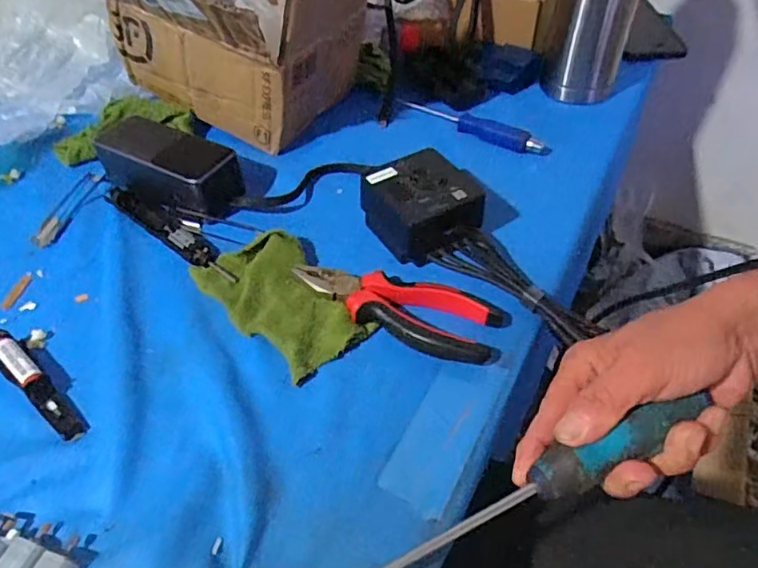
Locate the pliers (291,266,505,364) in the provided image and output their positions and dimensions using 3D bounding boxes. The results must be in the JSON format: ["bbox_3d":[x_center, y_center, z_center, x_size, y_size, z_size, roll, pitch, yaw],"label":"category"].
[{"bbox_3d":[0.014,0.014,0.409,0.155,0.015,0.062,15,50,14],"label":"pliers"}]

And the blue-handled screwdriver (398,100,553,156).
[{"bbox_3d":[0.096,-0.163,0.572,0.164,0.019,0.018,30,55,25],"label":"blue-handled screwdriver"}]

